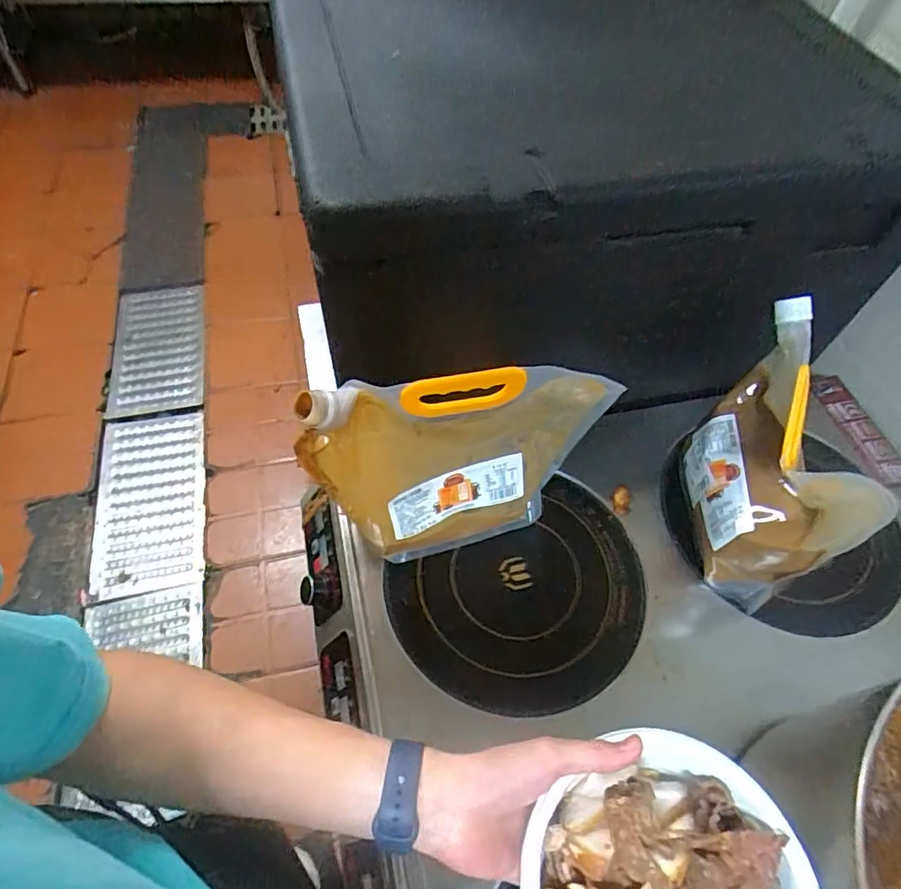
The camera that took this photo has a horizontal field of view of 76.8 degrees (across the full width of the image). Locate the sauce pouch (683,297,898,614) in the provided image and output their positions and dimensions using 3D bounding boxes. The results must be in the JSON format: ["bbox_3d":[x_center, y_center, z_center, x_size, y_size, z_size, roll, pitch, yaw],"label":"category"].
[{"bbox_3d":[0.324,0.020,0.584,0.090,0.227,0.222,4,56,0],"label":"sauce pouch"}]

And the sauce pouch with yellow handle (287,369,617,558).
[{"bbox_3d":[0.008,0.020,0.542,0.278,0.250,0.058,-12,57,-10],"label":"sauce pouch with yellow handle"}]

